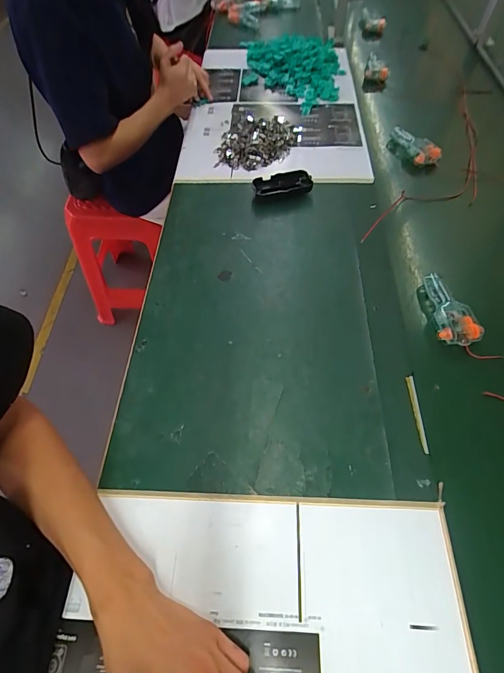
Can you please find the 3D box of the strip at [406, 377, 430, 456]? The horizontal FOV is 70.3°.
[{"bbox_3d":[0.214,0.099,0.461,0.011,0.006,0.100,0,57,0],"label":"strip"}]

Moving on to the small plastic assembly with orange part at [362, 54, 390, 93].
[{"bbox_3d":[0.350,-0.741,1.018,0.070,0.055,0.078,11,58,8],"label":"small plastic assembly with orange part"}]

